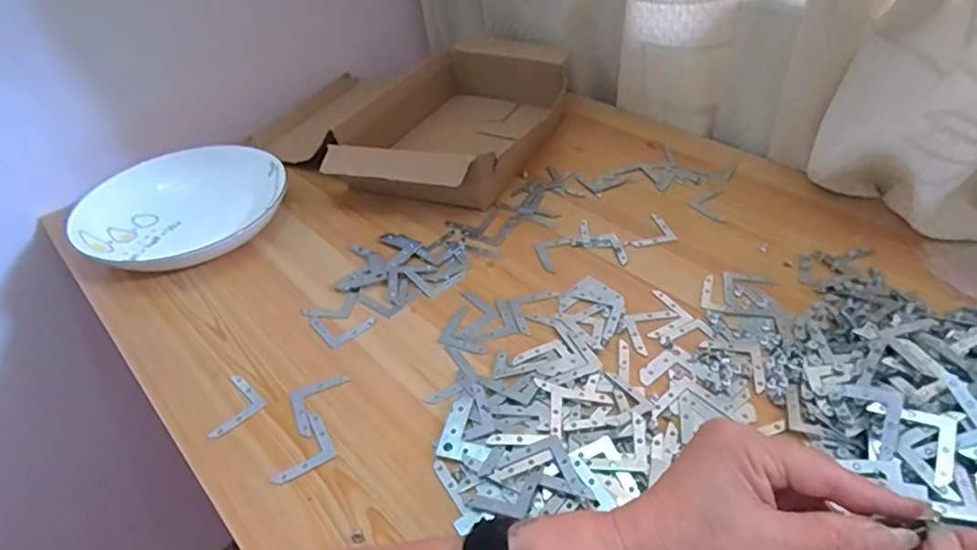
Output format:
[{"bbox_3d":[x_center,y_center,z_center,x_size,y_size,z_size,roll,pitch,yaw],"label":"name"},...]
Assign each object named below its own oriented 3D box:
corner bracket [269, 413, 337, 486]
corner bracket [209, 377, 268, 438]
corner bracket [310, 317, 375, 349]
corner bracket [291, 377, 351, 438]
[{"bbox_3d":[-0.127,0.114,0.380,0.042,0.004,0.044,-24,40,-22],"label":"corner bracket"},{"bbox_3d":[-0.186,0.093,0.408,0.039,0.005,0.041,25,47,35],"label":"corner bracket"},{"bbox_3d":[-0.119,0.042,0.474,0.042,0.006,0.042,-29,42,-27],"label":"corner bracket"},{"bbox_3d":[-0.117,0.090,0.406,0.041,0.004,0.041,-18,38,-15],"label":"corner bracket"}]

